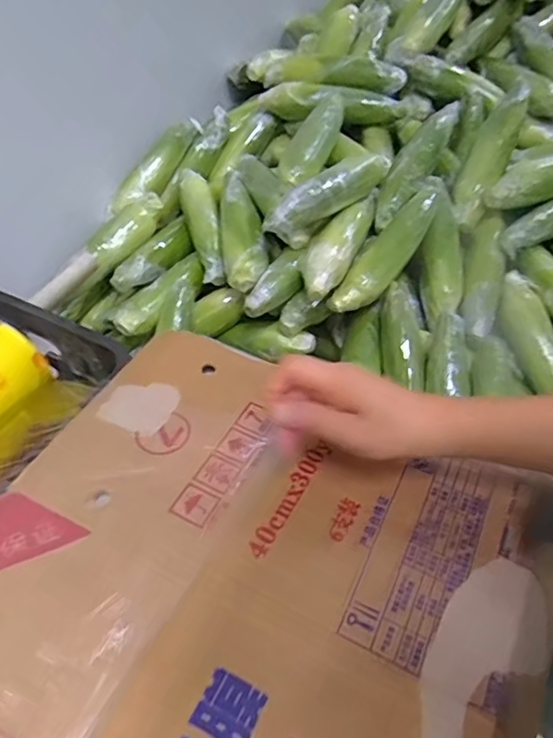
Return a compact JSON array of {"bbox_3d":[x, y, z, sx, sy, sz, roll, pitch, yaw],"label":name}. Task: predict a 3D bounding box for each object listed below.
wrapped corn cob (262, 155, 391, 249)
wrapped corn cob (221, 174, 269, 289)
[{"bbox_3d":[0.086,-0.258,0.824,0.050,0.065,0.279,33,55,25],"label":"wrapped corn cob"},{"bbox_3d":[-0.054,-0.216,0.851,0.063,0.046,0.225,-6,61,-6],"label":"wrapped corn cob"}]

